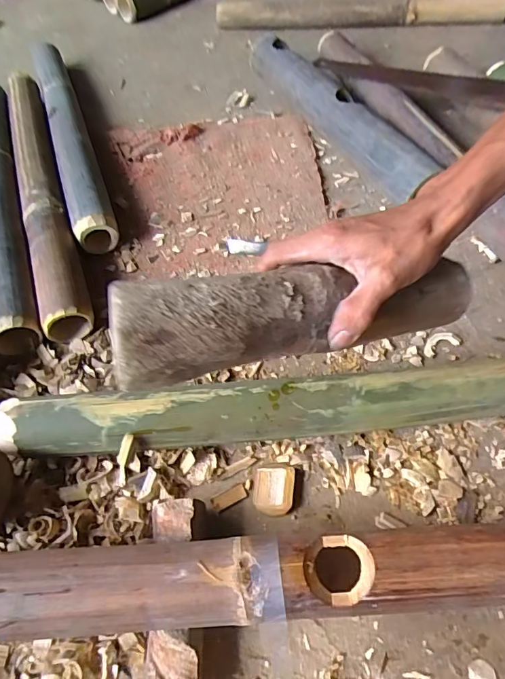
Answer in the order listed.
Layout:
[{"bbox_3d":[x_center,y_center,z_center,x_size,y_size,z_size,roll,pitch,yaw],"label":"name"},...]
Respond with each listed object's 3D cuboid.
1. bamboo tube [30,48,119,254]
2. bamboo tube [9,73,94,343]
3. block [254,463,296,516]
[{"bbox_3d":[-0.334,-0.388,0.794,0.064,0.060,0.649,-20,58,-10],"label":"bamboo tube"},{"bbox_3d":[-0.344,-0.267,0.702,0.058,0.048,0.671,-20,58,-10],"label":"bamboo tube"},{"bbox_3d":[0.021,0.150,0.447,0.040,0.008,0.050,5,57,6],"label":"block"}]

